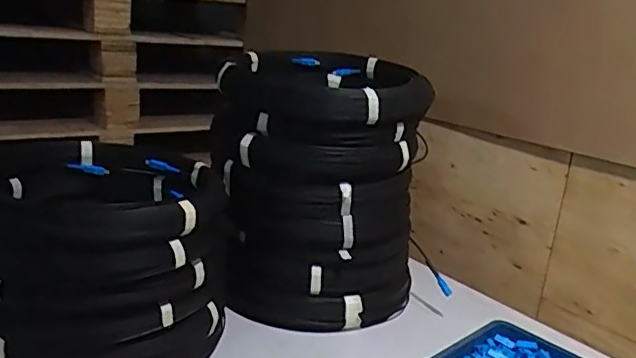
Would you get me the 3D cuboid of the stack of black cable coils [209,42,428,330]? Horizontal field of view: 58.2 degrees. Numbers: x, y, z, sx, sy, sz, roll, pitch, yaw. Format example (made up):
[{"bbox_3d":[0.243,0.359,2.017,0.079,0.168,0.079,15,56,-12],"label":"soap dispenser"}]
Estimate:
[{"bbox_3d":[-0.003,0.004,0.873,0.301,0.343,0.277,4,16,-4],"label":"stack of black cable coils"}]

